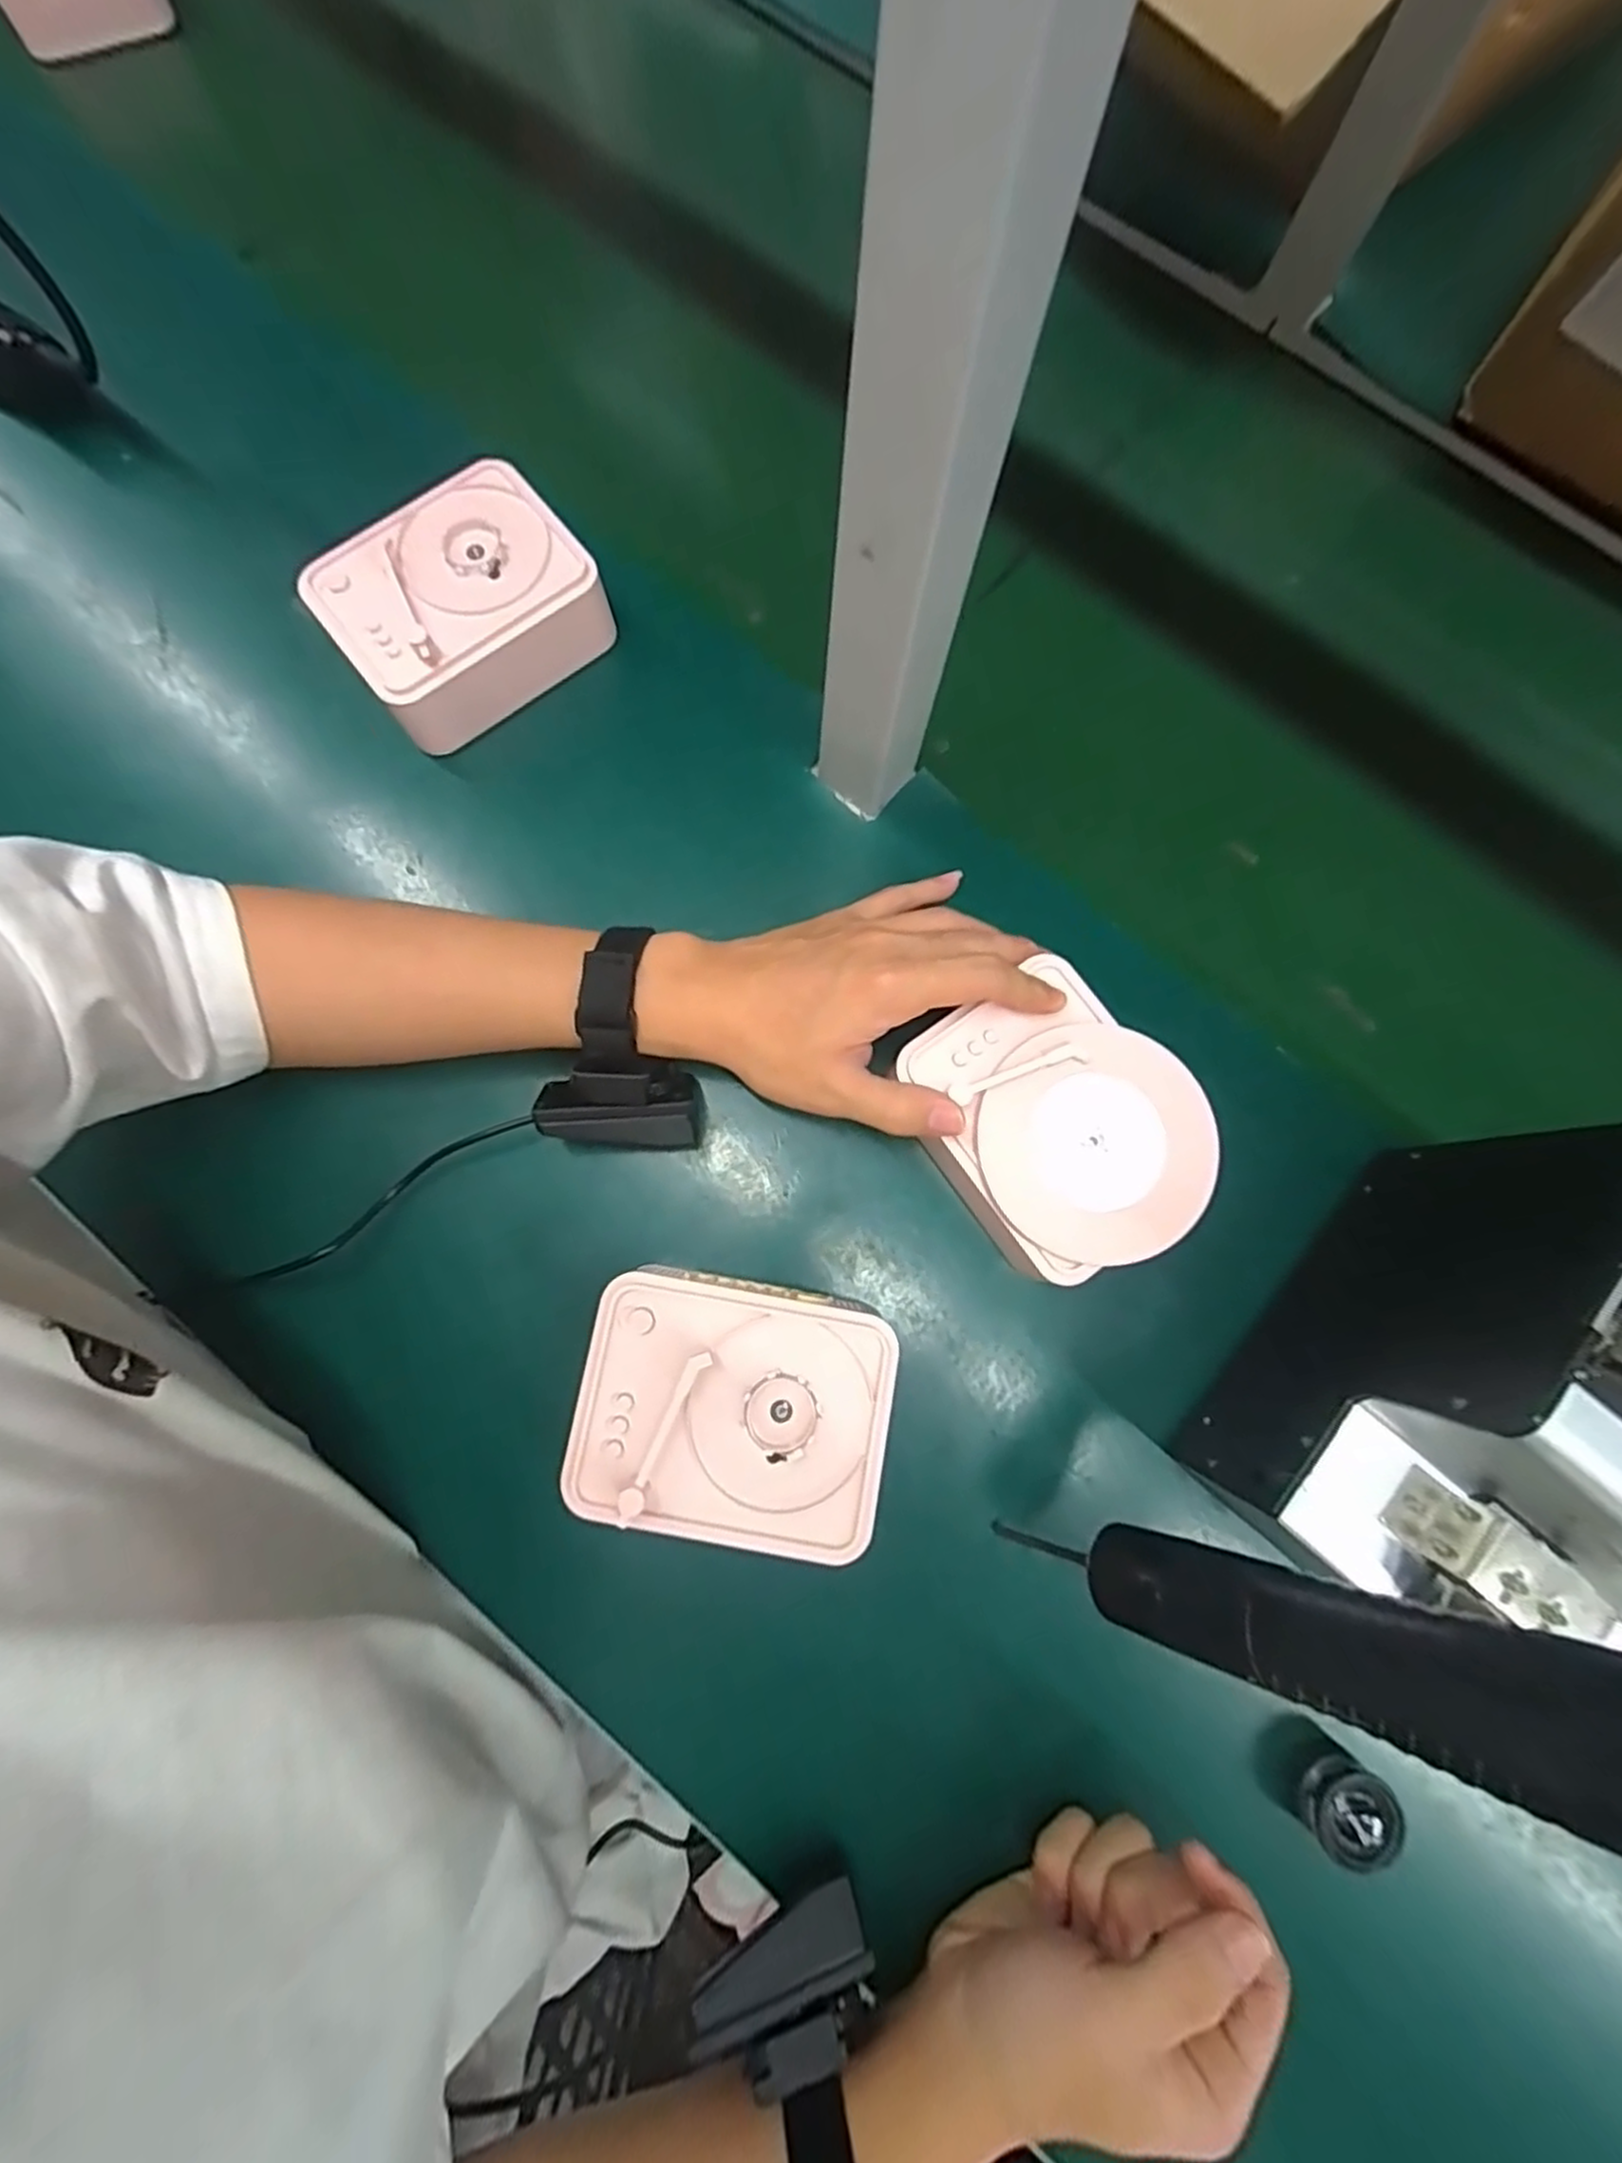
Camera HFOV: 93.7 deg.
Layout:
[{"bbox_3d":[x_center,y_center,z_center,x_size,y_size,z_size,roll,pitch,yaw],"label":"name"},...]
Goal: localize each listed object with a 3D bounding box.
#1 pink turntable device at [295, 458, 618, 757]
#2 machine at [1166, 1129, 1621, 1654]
[{"bbox_3d":[-0.179,-0.245,0.392,0.125,0.047,0.092,-38,82,-8],"label":"pink turntable device"},{"bbox_3d":[0.268,0.131,0.292,0.132,0.157,0.183,43,81,7],"label":"machine"}]

